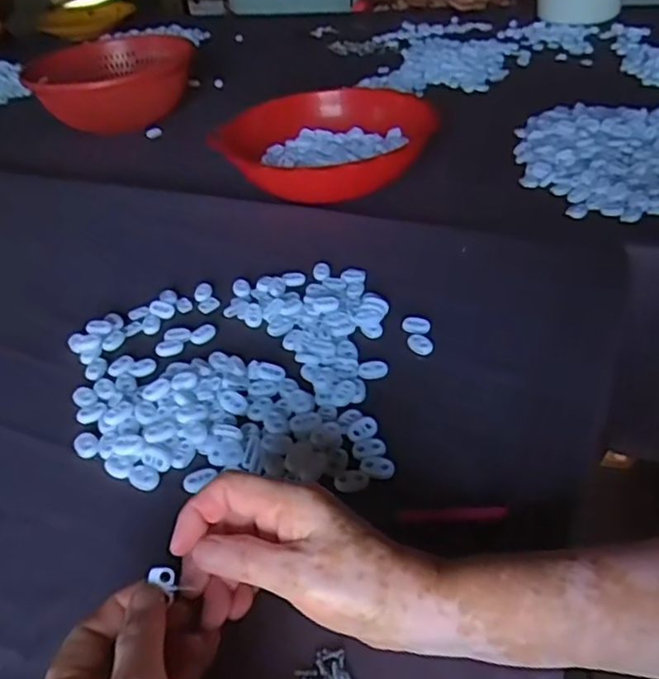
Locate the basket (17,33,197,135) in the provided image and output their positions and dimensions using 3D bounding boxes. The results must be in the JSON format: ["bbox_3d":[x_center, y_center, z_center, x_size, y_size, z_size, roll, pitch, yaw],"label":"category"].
[{"bbox_3d":[-0.331,-0.389,1.013,0.250,0.086,0.228,-11,38,-5],"label":"basket"}]

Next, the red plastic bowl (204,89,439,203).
[{"bbox_3d":[-0.008,-0.214,0.752,0.232,0.064,0.203,2,39,11],"label":"red plastic bowl"}]

